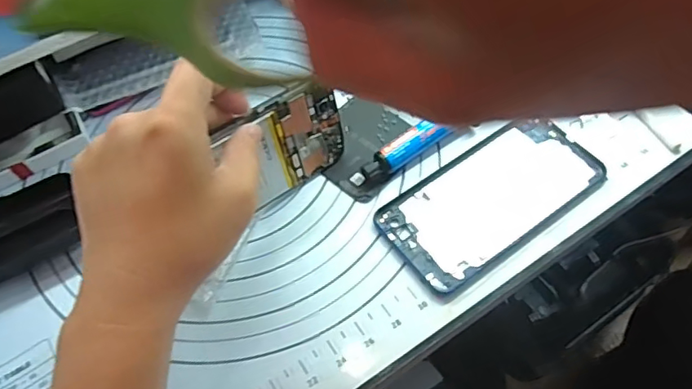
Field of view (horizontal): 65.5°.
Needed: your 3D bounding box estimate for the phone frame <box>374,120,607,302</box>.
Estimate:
[{"bbox_3d":[0.099,0.001,0.365,0.154,0.006,0.076,-34,61,-17],"label":"phone frame"}]

